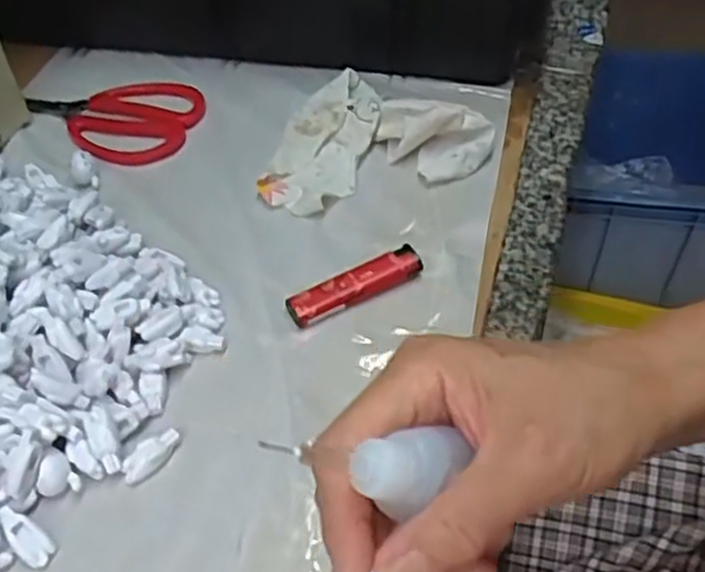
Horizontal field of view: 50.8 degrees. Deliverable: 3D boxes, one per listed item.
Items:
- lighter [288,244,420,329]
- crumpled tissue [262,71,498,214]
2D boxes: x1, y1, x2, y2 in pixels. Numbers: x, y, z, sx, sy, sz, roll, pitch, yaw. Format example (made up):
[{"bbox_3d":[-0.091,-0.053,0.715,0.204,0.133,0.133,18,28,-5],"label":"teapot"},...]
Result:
[{"bbox_3d":[0.002,0.000,0.395,0.076,0.012,0.020,-25,51,-19],"label":"lighter"},{"bbox_3d":[0.004,-0.099,0.472,0.141,0.032,0.105,-18,49,-13],"label":"crumpled tissue"}]

